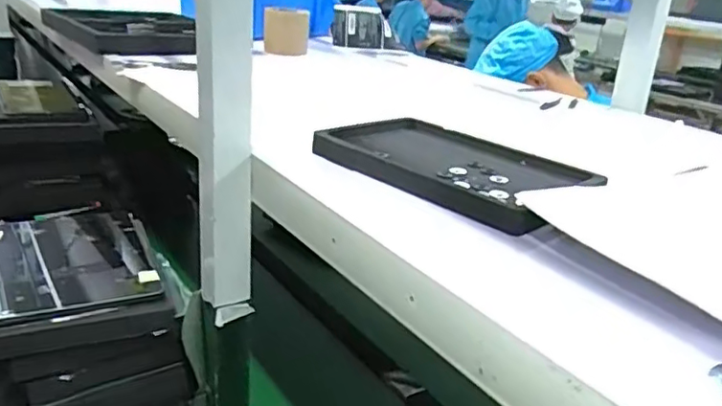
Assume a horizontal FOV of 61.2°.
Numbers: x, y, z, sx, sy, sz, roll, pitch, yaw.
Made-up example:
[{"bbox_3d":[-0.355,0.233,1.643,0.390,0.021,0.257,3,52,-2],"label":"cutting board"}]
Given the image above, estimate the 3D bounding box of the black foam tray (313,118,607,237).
[{"bbox_3d":[0.083,-0.038,0.585,0.248,0.018,0.166,22,28,38],"label":"black foam tray"}]

